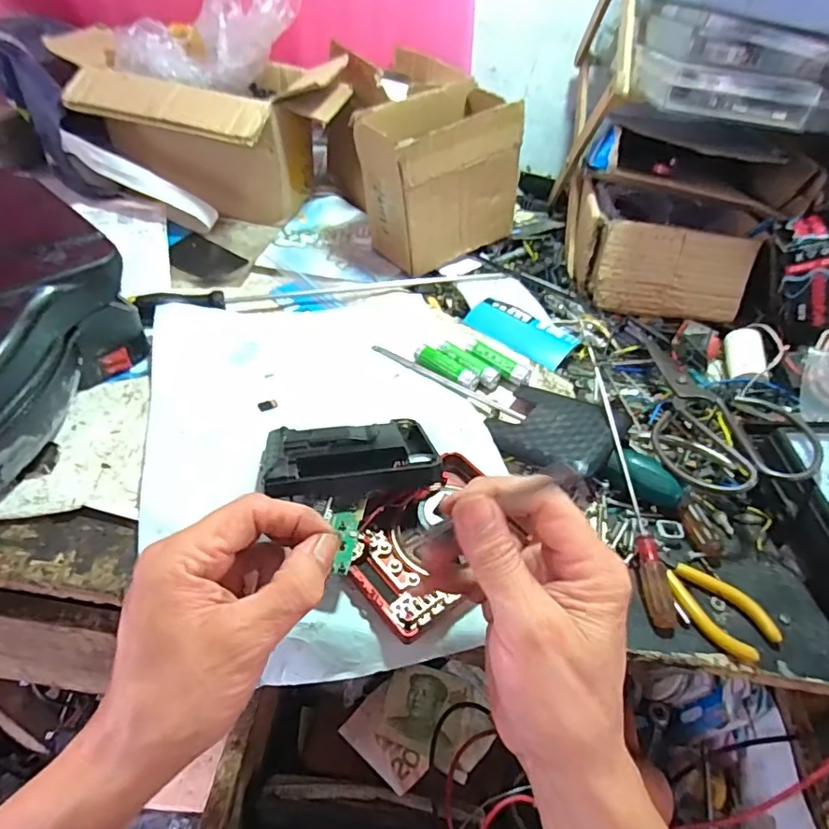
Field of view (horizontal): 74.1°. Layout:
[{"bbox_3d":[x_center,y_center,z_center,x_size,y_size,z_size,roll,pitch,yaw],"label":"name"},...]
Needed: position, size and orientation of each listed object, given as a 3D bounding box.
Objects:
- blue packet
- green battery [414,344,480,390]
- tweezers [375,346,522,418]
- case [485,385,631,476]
[{"bbox_3d":[0.103,-0.082,0.537,0.106,0.015,0.049,36,51,27],"label":"blue packet"},{"bbox_3d":[0.027,-0.042,0.494,0.067,0.013,0.018,31,49,23],"label":"green battery"},{"bbox_3d":[0.027,-0.031,0.491,0.156,0.007,0.013,27,47,19],"label":"tweezers"},{"bbox_3d":[0.111,0.011,0.437,0.096,0.019,0.081,22,47,33],"label":"case"}]

